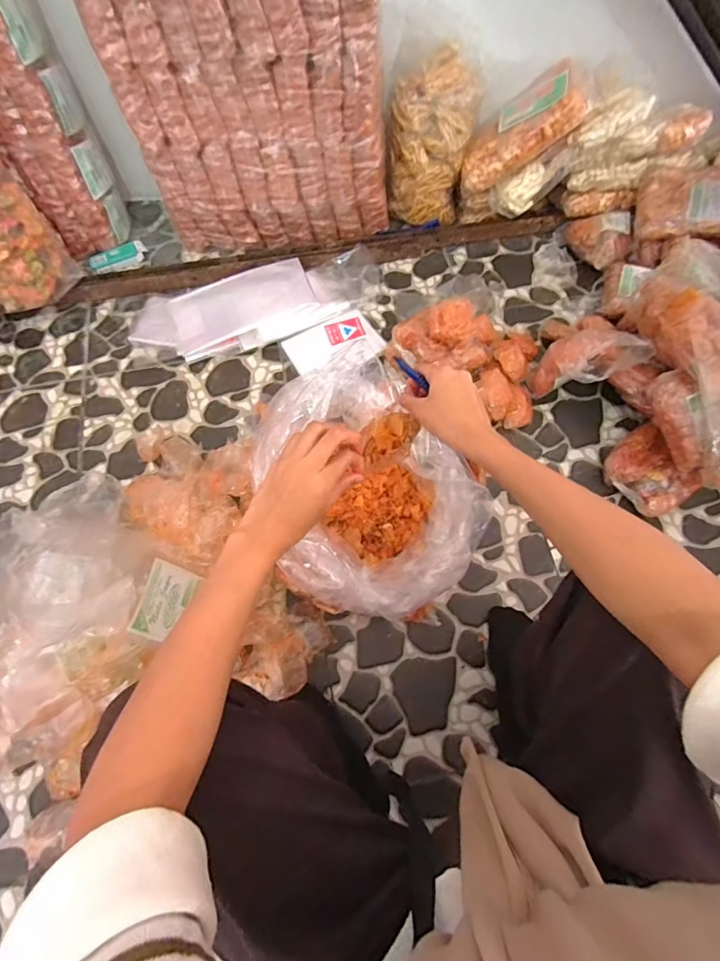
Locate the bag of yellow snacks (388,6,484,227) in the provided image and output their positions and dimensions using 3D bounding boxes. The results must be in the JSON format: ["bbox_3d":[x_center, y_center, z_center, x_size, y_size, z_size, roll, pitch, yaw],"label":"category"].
[{"bbox_3d":[0.142,-0.708,0.918,0.171,0.312,0.135,5,68,3],"label":"bag of yellow snacks"}]

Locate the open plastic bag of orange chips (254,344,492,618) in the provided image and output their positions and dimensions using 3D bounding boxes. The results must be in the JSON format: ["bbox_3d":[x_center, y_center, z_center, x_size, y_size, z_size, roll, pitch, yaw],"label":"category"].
[{"bbox_3d":[-0.002,0.019,0.668,0.281,0.177,0.351,-38,72,-14],"label":"open plastic bag of orange chips"}]

